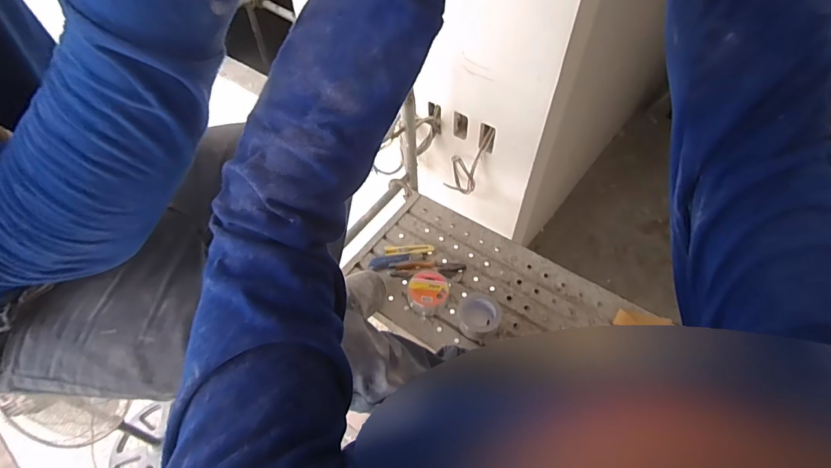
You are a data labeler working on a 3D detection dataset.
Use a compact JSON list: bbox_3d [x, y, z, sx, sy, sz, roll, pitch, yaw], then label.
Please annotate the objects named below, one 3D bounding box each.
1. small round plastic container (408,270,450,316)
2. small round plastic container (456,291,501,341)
[{"bbox_3d":[0.034,0.149,1.048,0.102,0.051,0.102,0,51,0],"label":"small round plastic container"},{"bbox_3d":[0.157,0.205,1.015,0.102,0.053,0.108,0,51,0],"label":"small round plastic container"}]

